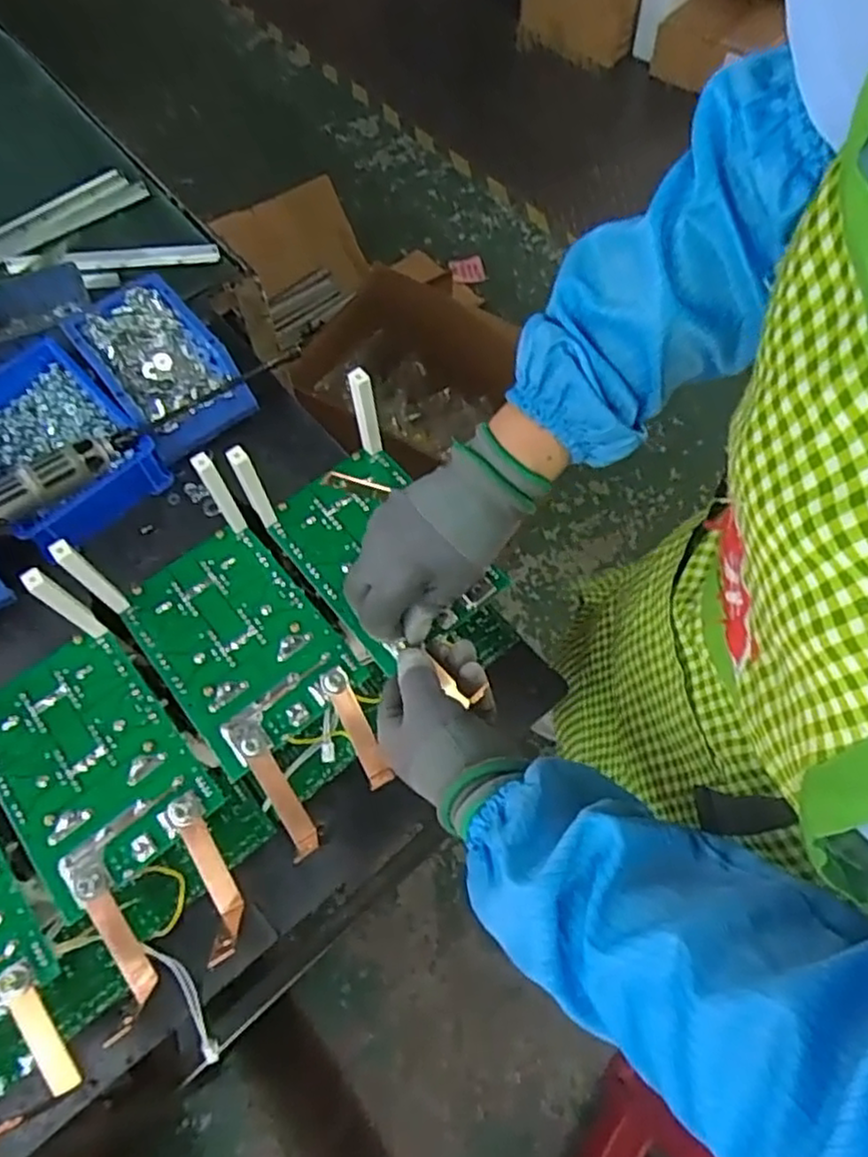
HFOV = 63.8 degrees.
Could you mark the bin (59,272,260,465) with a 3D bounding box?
[{"bbox_3d":[-0.280,-0.218,0.716,0.114,0.058,0.186,-37,68,-15],"label":"bin"}]

